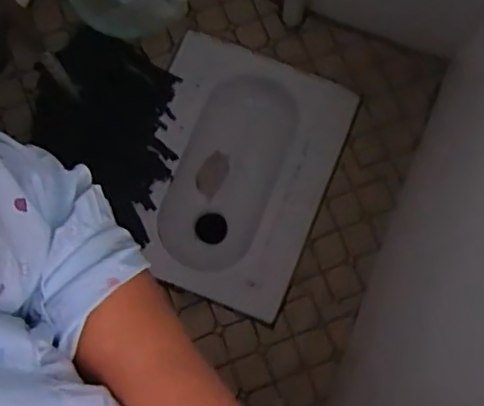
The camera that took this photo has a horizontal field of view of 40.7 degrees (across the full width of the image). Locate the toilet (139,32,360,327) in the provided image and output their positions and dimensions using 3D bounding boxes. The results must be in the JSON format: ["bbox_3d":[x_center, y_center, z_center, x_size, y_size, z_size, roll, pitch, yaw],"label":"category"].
[{"bbox_3d":[-0.026,-0.053,1.538,0.421,0.202,0.552,22,78,4],"label":"toilet"}]

